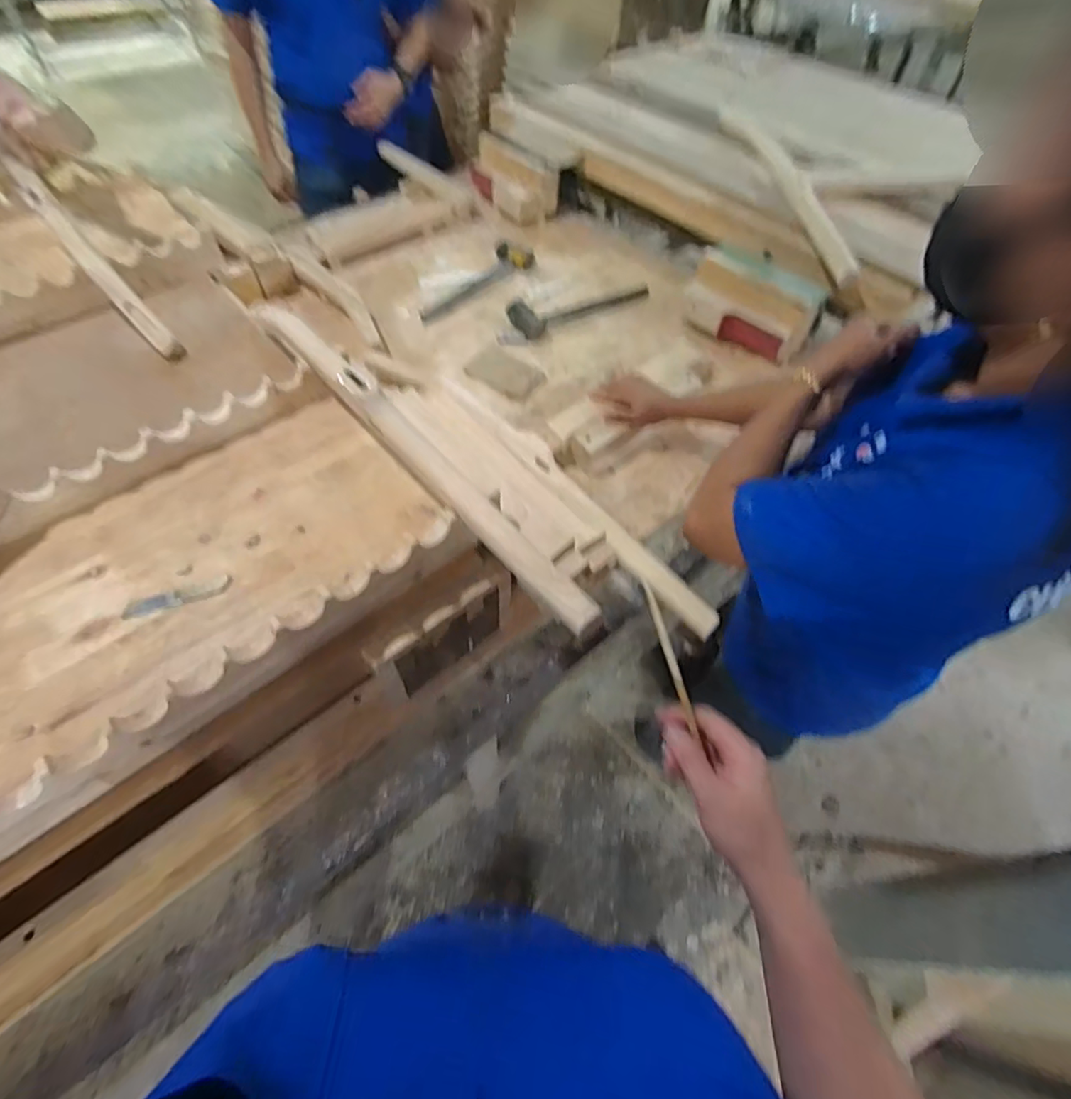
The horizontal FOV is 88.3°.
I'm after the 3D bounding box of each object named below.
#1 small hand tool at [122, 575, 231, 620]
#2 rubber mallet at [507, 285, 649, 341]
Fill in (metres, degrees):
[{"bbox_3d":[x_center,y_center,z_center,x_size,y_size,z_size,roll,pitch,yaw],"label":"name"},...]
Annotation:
[{"bbox_3d":[-0.378,0.049,0.583,0.103,0.004,0.025,-15,55,-14],"label":"small hand tool"},{"bbox_3d":[0.099,-0.540,1.202,0.329,0.051,0.093,-28,61,-20],"label":"rubber mallet"}]

